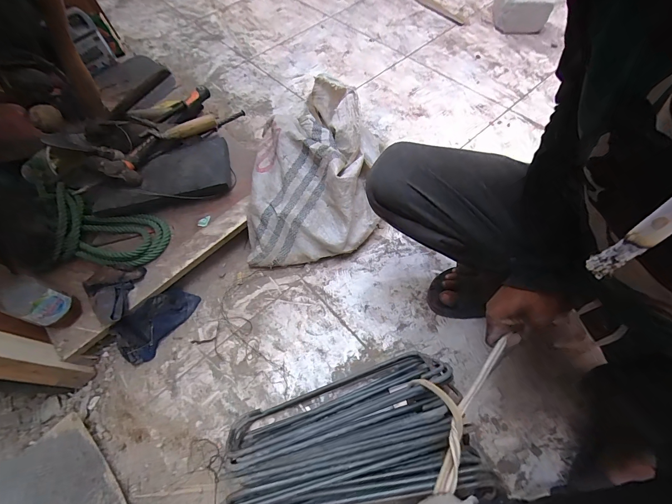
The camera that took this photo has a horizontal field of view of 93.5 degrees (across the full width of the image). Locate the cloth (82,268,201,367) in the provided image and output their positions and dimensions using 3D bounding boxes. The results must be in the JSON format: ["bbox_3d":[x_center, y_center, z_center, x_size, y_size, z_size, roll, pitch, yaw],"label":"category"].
[{"bbox_3d":[-0.400,0.113,0.642,0.134,0.113,0.161,32,67,19],"label":"cloth"}]

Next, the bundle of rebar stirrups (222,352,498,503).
[{"bbox_3d":[0.025,0.313,0.478,0.354,0.150,0.247,-22,62,-9],"label":"bundle of rebar stirrups"}]

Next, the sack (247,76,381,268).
[{"bbox_3d":[-0.052,-0.174,0.722,0.301,0.213,0.352,-4,60,1],"label":"sack"}]

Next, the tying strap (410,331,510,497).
[{"bbox_3d":[0.146,0.200,0.429,0.083,0.065,0.193,20,82,14],"label":"tying strap"}]

